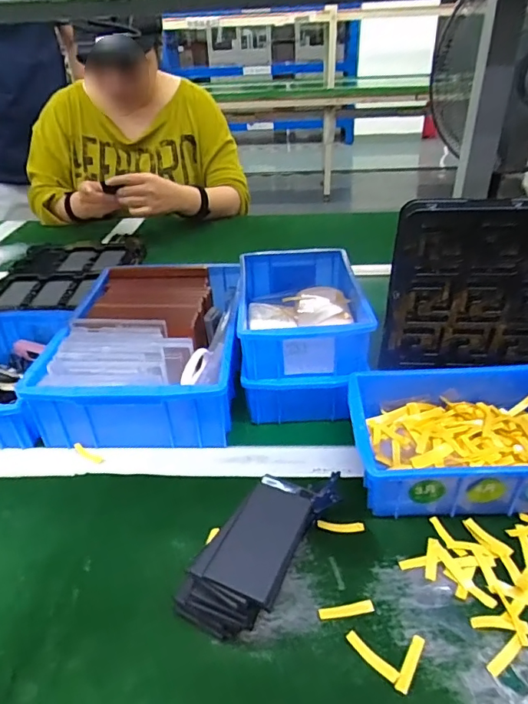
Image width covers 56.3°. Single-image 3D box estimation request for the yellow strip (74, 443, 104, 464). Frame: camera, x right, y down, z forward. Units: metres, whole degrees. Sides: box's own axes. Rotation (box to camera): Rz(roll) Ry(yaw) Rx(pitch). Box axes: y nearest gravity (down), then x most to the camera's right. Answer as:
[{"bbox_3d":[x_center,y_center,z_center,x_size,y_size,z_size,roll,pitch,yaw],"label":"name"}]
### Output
[{"bbox_3d":[-0.176,0.100,0.489,0.039,0.005,0.009,17,38,26],"label":"yellow strip"}]

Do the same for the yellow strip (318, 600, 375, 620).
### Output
[{"bbox_3d":[0.059,0.184,0.351,0.038,0.005,0.008,-6,34,-6],"label":"yellow strip"}]

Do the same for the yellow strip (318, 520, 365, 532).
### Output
[{"bbox_3d":[0.064,0.146,0.412,0.038,0.006,0.007,4,34,9],"label":"yellow strip"}]

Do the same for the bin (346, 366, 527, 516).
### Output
[{"bbox_3d":[0.179,0.079,0.449,0.198,0.070,0.136,0,34,4],"label":"bin"}]

